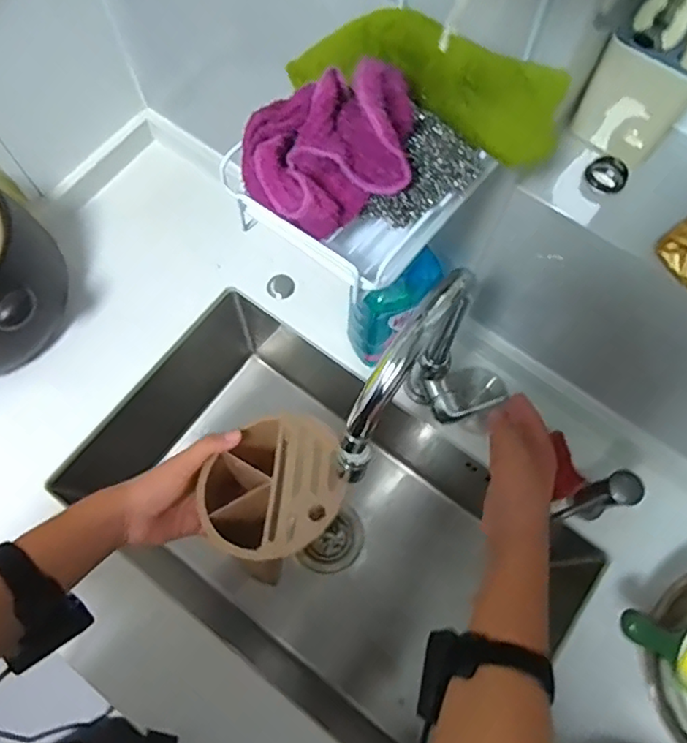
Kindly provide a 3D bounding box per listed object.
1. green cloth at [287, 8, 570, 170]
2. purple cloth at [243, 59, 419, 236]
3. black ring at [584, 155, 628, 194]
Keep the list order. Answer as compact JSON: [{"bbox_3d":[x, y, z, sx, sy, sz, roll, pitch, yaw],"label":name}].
[{"bbox_3d":[0.058,-0.209,0.418,0.205,0.042,0.073,29,72,10],"label":"green cloth"},{"bbox_3d":[-0.010,-0.147,0.385,0.115,0.065,0.092,-11,70,-5],"label":"purple cloth"},{"bbox_3d":[0.236,-0.175,0.517,0.034,0.013,0.038,-11,70,-5],"label":"black ring"}]

